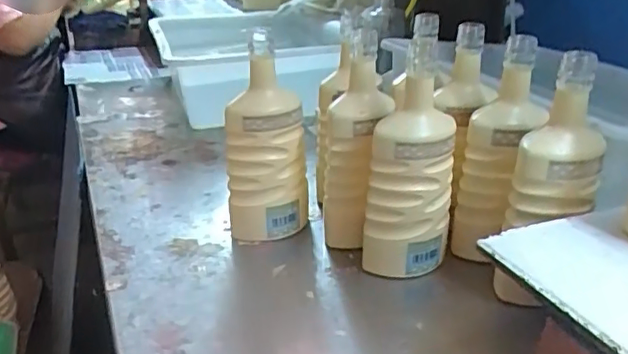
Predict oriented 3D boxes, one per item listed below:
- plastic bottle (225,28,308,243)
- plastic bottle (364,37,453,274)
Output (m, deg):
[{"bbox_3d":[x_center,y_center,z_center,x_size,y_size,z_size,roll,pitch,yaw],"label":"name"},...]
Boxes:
[{"bbox_3d":[-0.059,-0.041,0.691,0.080,0.263,0.079,7,26,15],"label":"plastic bottle"},{"bbox_3d":[0.110,-0.010,0.629,0.094,0.252,0.097,5,25,11],"label":"plastic bottle"}]

